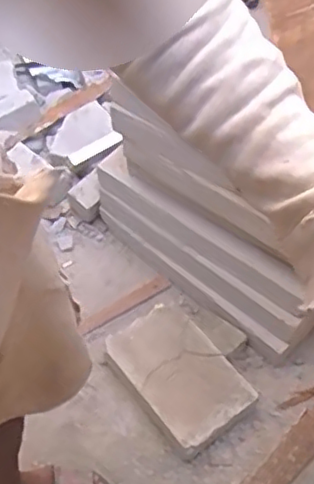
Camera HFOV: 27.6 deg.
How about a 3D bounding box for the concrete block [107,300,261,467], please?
[{"bbox_3d":[0.043,0.289,1.432,0.218,0.094,0.327,-34,61,-21],"label":"concrete block"}]

